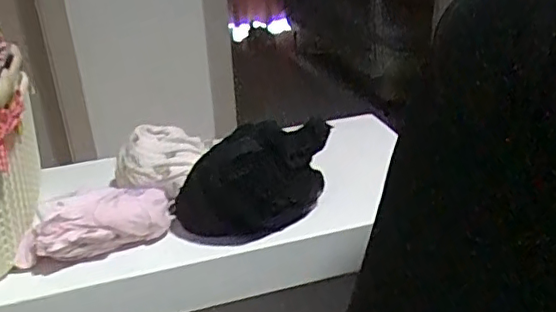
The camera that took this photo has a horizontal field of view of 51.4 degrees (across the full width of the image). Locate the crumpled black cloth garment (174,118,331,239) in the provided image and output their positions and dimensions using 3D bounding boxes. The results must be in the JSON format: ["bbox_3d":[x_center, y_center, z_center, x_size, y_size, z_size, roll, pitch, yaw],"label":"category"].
[{"bbox_3d":[-0.014,0.018,0.444,0.129,0.062,0.053,-22,33,-34],"label":"crumpled black cloth garment"}]

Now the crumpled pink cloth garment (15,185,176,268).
[{"bbox_3d":[-0.124,0.045,0.407,0.111,0.039,0.031,-19,32,-30],"label":"crumpled pink cloth garment"}]

